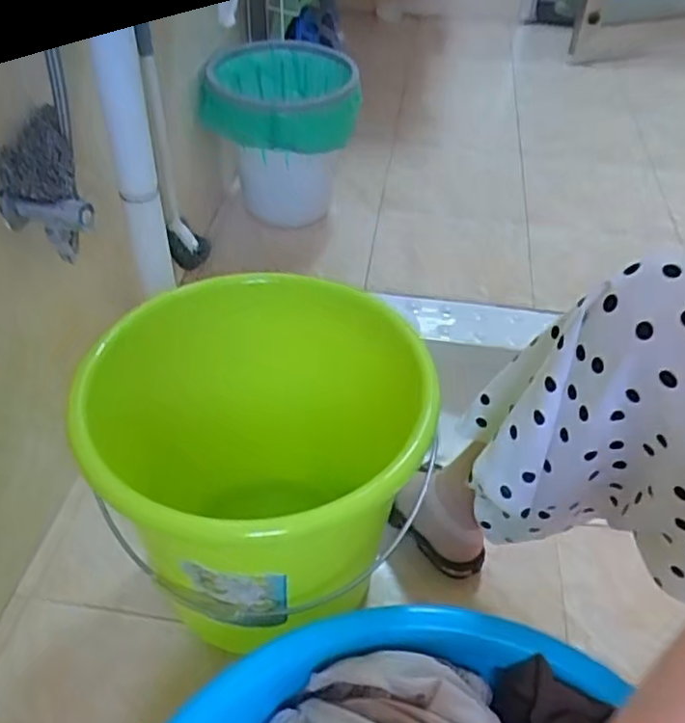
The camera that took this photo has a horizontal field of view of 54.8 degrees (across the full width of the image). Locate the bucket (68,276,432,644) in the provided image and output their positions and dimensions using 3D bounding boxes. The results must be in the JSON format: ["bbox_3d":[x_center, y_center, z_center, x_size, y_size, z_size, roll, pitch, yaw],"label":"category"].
[{"bbox_3d":[-0.097,0.091,0.677,0.274,0.268,0.304,-31,53,-28],"label":"bucket"}]

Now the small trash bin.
[{"bbox_3d":[-0.104,-0.409,1.243,0.260,0.273,0.271,15,46,13],"label":"small trash bin"}]

